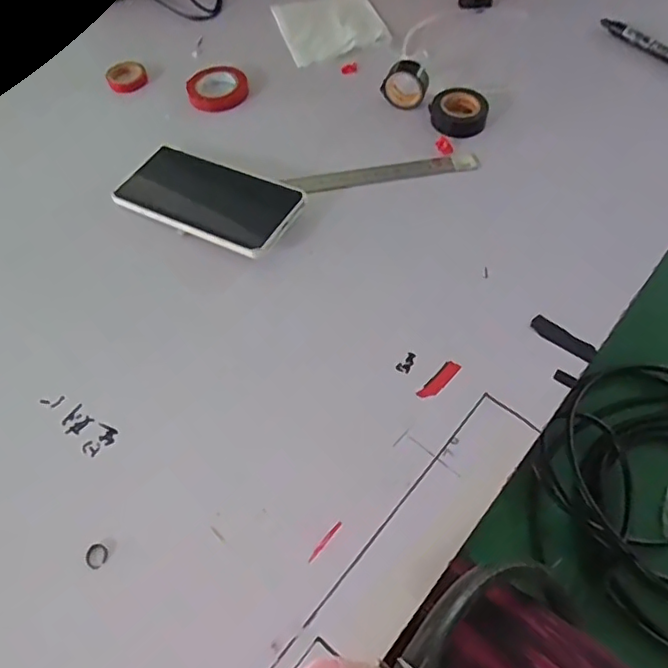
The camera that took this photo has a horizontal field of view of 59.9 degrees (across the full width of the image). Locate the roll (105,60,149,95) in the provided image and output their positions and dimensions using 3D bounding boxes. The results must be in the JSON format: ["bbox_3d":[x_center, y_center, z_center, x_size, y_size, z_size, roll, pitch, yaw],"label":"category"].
[{"bbox_3d":[-0.219,-0.272,0.614,0.040,0.010,0.038,-26,60,-14],"label":"roll"}]

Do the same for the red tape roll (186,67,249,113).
[{"bbox_3d":[-0.119,-0.251,0.595,0.062,0.014,0.052,-13,58,-6],"label":"red tape roll"}]

